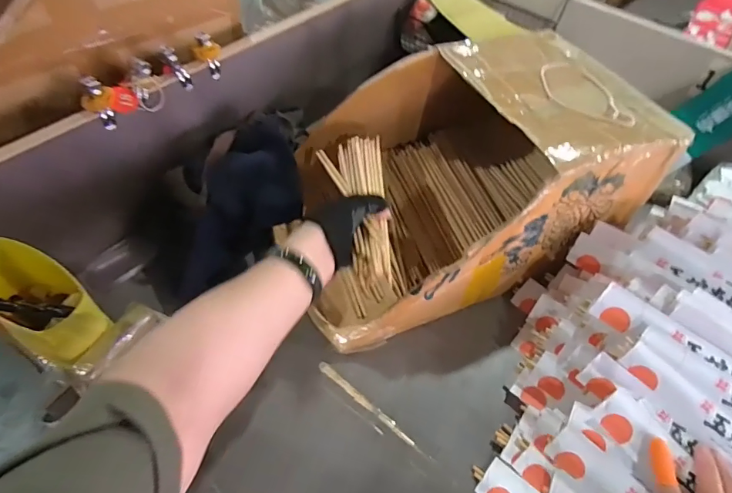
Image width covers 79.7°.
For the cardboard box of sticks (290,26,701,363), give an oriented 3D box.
[{"bbox_3d":[0.119,-0.105,0.610,0.469,0.206,0.321,-16,57,-16],"label":"cardboard box of sticks"}]

